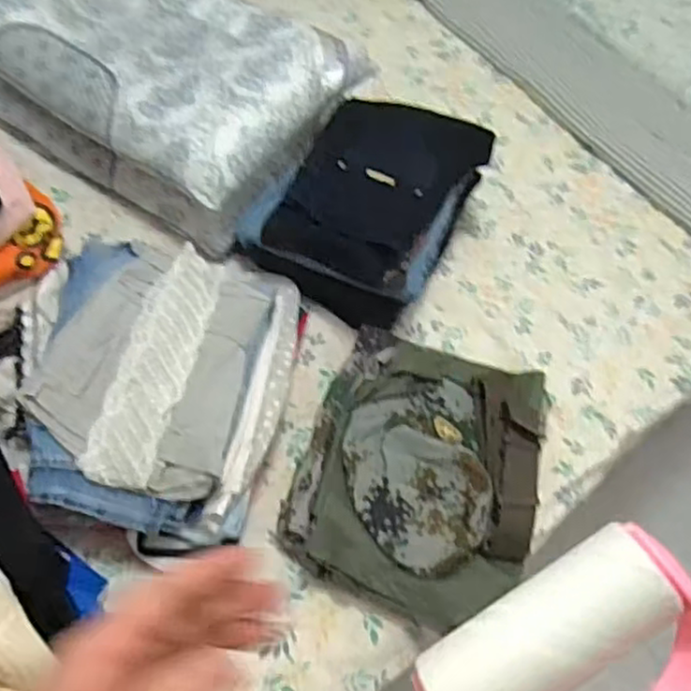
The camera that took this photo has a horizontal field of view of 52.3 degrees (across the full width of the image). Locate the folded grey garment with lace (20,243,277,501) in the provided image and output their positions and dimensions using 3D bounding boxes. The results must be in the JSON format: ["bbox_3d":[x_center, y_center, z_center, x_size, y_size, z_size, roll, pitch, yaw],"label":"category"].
[{"bbox_3d":[-0.231,0.013,0.853,0.228,0.029,0.322,14,54,-3],"label":"folded grey garment with lace"}]

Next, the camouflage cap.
[{"bbox_3d":[0.089,0.150,0.883,0.173,0.084,0.240,-2,43,0],"label":"camouflage cap"}]

